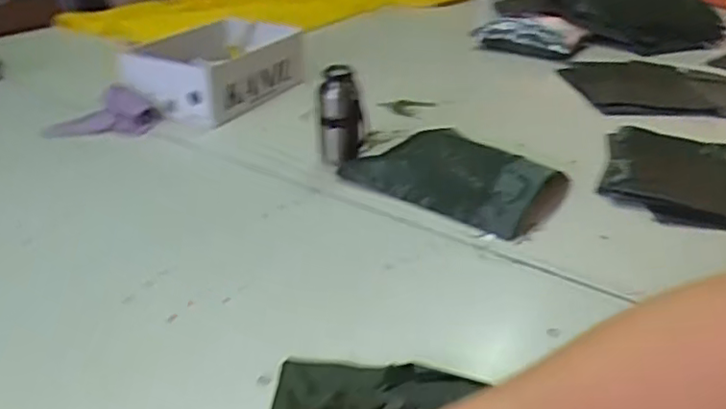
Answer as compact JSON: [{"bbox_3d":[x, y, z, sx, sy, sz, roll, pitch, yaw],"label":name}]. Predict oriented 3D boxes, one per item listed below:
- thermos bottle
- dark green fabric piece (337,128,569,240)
[{"bbox_3d":[-0.037,-0.151,1.036,0.079,0.156,0.068,0,30,-1],"label":"thermos bottle"},{"bbox_3d":[0.142,-0.060,0.978,0.339,0.047,0.211,25,38,36],"label":"dark green fabric piece"}]

